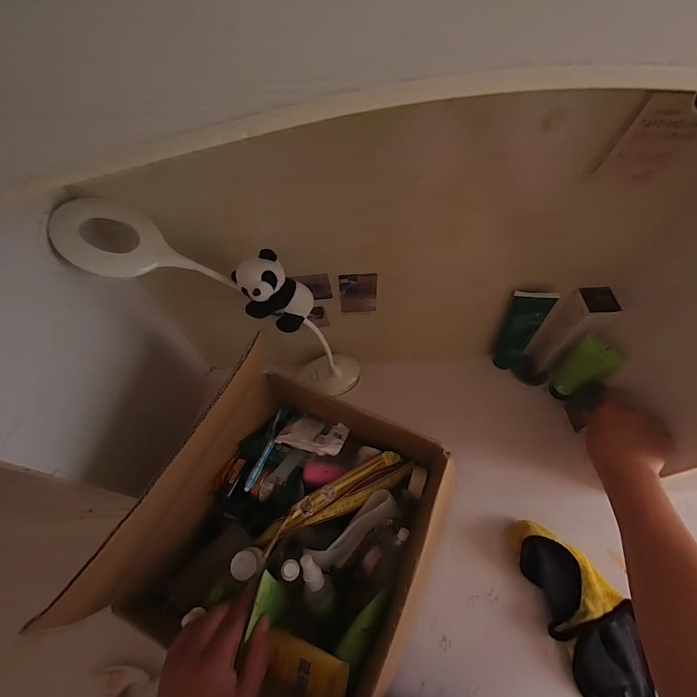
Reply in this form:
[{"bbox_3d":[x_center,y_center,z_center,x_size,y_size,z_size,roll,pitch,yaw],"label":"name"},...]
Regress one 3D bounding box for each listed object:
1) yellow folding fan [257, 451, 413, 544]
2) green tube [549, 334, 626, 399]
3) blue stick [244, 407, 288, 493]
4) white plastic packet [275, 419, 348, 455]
[{"bbox_3d":[-0.015,0.202,0.486,0.218,0.020,0.041,-26,61,-13],"label":"yellow folding fan"},{"bbox_3d":[0.369,0.038,0.567,0.028,0.142,0.053,-36,63,-18],"label":"green tube"},{"bbox_3d":[-0.119,0.144,0.535,0.015,0.017,0.178,3,24,4],"label":"blue stick"},{"bbox_3d":[-0.052,0.129,0.545,0.096,0.020,0.080,11,20,11],"label":"white plastic packet"}]

